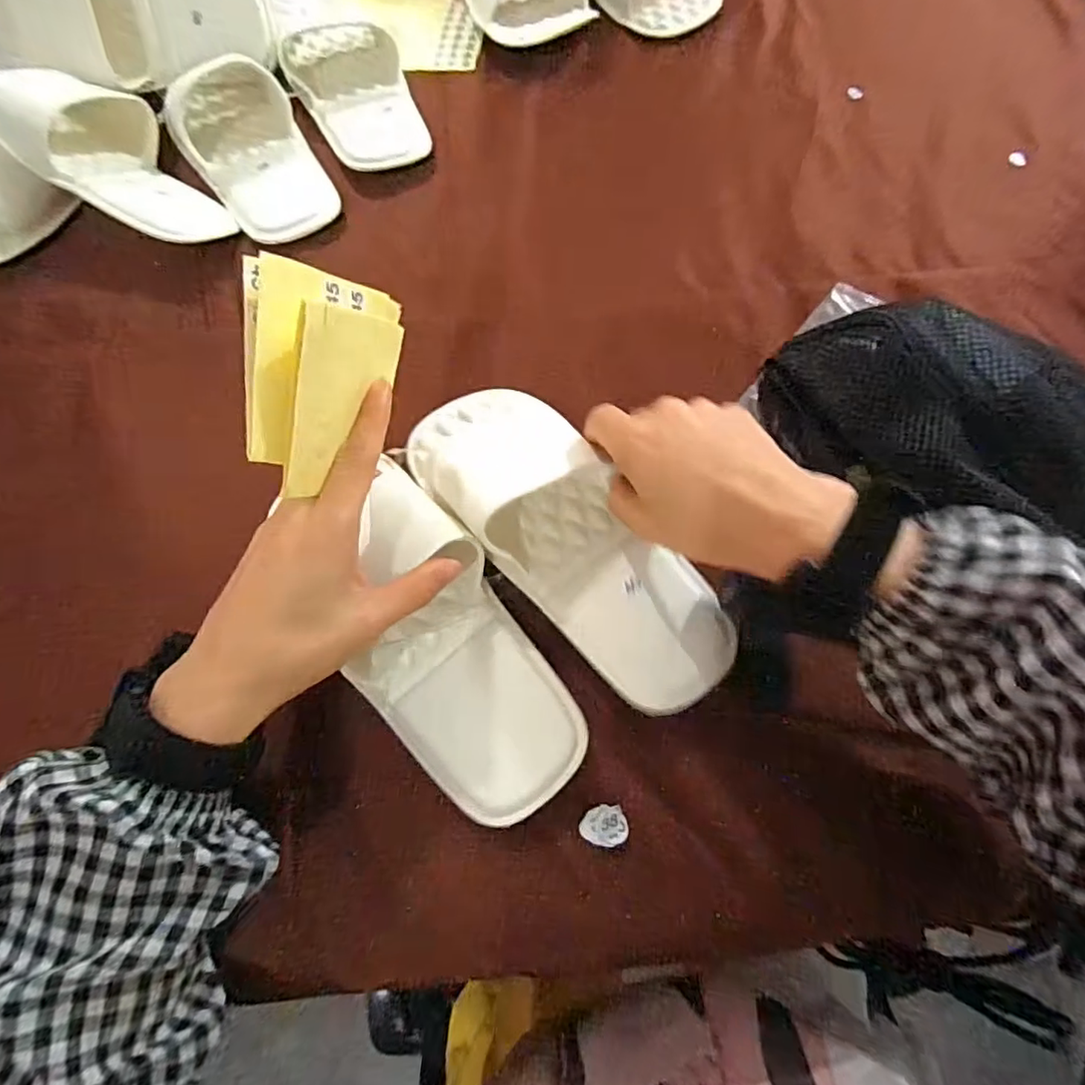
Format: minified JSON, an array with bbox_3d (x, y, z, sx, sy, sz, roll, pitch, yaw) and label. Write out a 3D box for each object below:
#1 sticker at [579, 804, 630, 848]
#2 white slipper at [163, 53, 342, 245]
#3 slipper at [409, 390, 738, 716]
[{"bbox_3d":[0.031,0.141,0.294,0.023,0.004,0.018,3,66,3],"label":"sticker"},{"bbox_3d":[-0.249,-0.338,0.487,0.091,0.052,0.216,-29,69,-11],"label":"white slipper"},{"bbox_3d":[0.010,-0.012,0.339,0.090,0.048,0.237,-36,71,-13],"label":"slipper"}]

